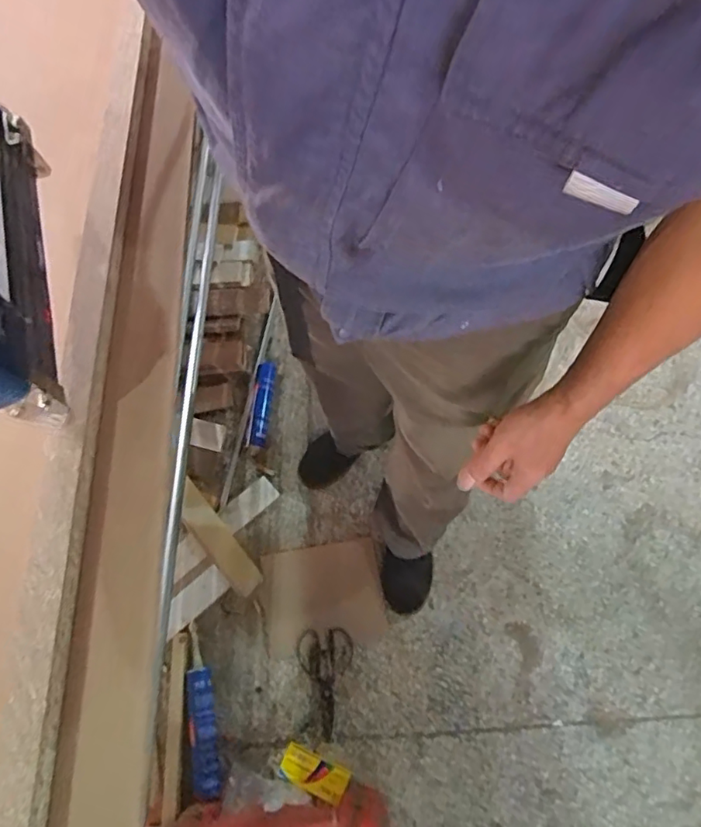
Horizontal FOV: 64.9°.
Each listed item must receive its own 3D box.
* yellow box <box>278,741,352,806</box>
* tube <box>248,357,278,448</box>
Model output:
[{"bbox_3d":[-0.069,0.681,1.042,0.127,0.021,0.060,22,67,10],"label":"yellow box"},{"bbox_3d":[-0.213,-0.024,1.337,0.050,0.036,0.223,2,65,1],"label":"tube"}]

